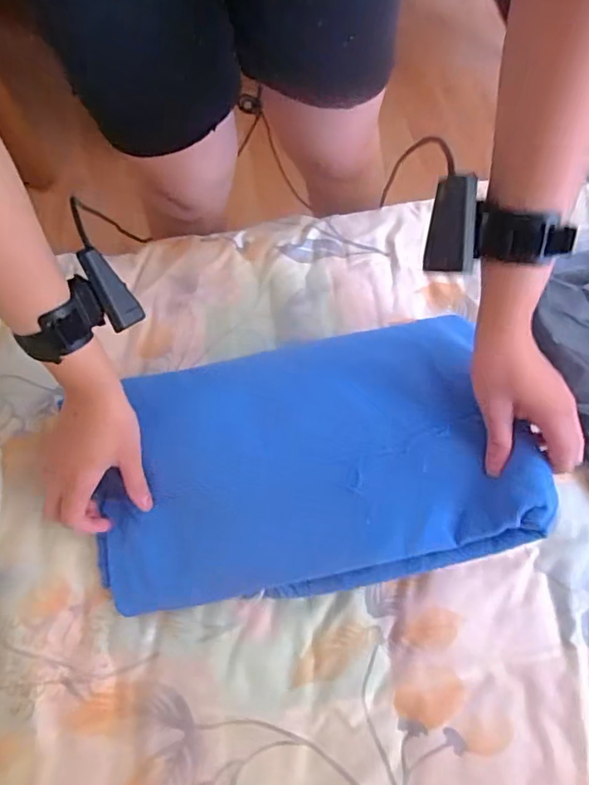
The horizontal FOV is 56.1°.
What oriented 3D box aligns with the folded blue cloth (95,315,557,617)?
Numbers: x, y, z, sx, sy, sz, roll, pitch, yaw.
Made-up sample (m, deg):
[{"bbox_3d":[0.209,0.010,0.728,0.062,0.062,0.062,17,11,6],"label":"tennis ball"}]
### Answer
[{"bbox_3d":[0.003,0.063,0.504,0.381,0.043,0.233,-13,64,14],"label":"folded blue cloth"}]

